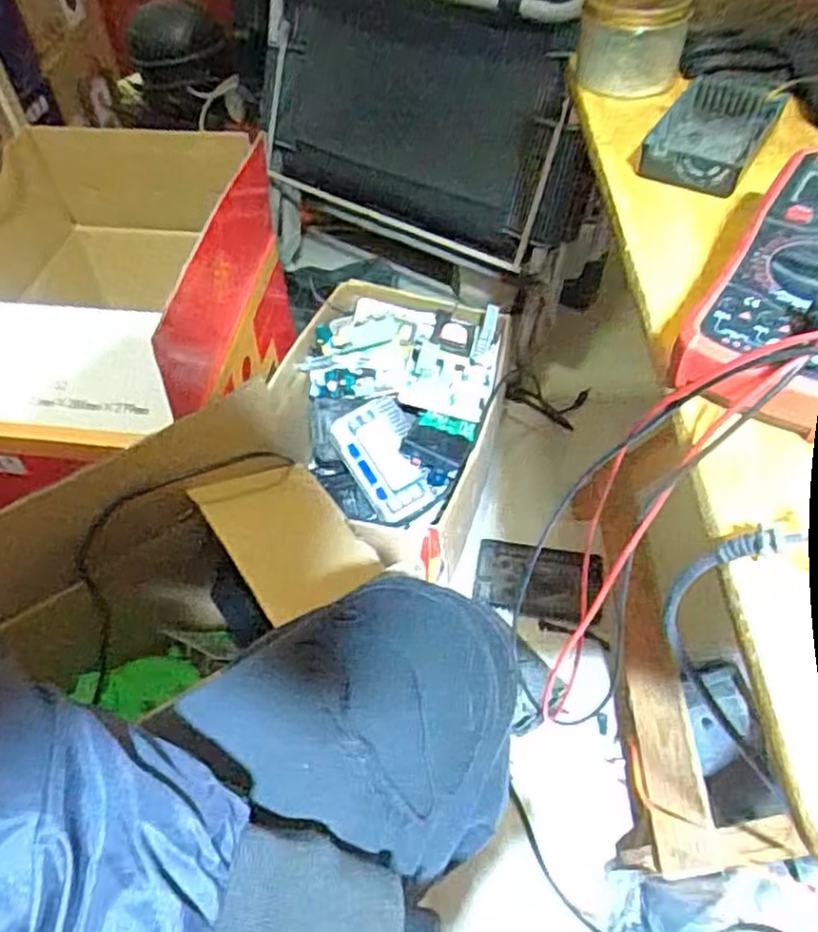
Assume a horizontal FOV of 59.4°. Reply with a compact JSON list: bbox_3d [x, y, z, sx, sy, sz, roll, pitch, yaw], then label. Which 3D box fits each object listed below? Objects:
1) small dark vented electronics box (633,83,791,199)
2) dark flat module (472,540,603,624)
[{"bbox_3d":[0.228,-0.251,0.532,0.072,0.024,0.151,24,55,21],"label":"small dark vented electronics box"},{"bbox_3d":[0.167,0.150,0.936,0.158,0.016,0.091,8,75,18],"label":"dark flat module"}]

